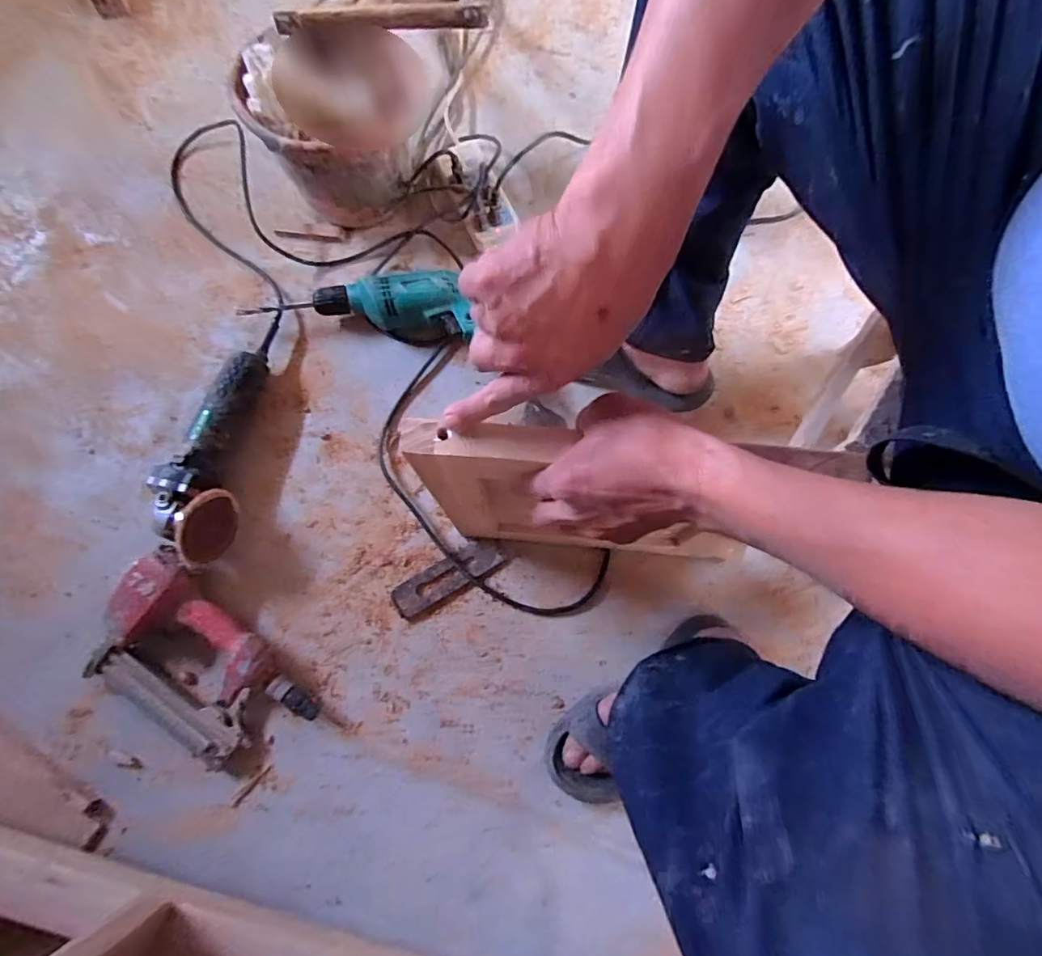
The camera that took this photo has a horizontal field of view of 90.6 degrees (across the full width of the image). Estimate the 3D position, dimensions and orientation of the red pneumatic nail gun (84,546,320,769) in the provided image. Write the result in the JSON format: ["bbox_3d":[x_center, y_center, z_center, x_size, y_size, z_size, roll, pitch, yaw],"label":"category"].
[{"bbox_3d":[-0.389,0.229,0.608,0.270,0.060,0.162,44,77,10],"label":"red pneumatic nail gun"}]

